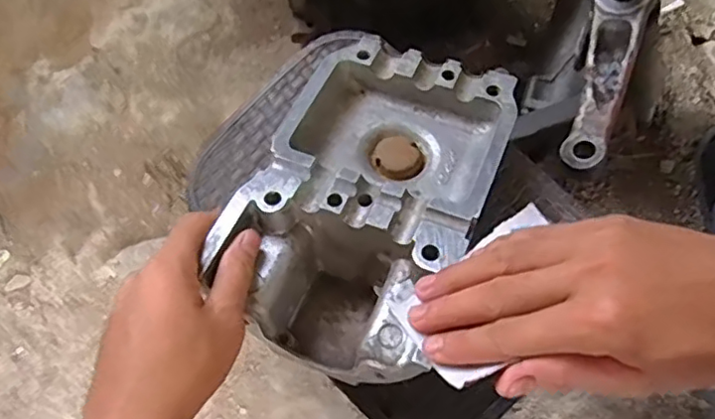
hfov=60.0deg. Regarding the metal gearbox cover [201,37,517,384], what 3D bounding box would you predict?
[{"bbox_3d":[0.010,-0.005,0.403,0.140,0.080,0.216,17,58,12],"label":"metal gearbox cover"}]

